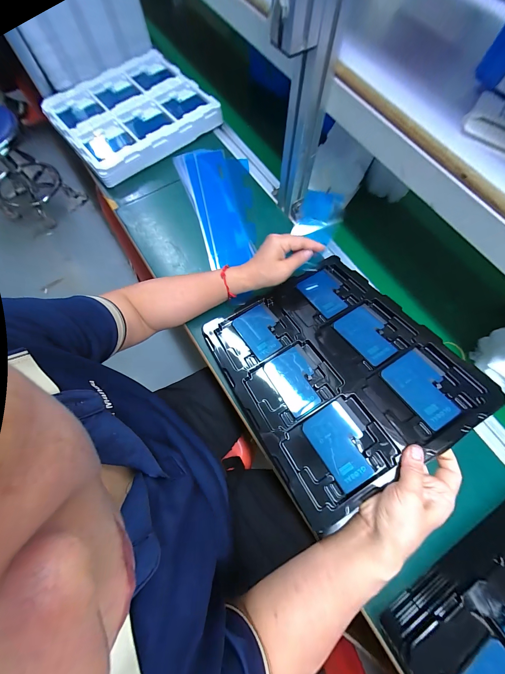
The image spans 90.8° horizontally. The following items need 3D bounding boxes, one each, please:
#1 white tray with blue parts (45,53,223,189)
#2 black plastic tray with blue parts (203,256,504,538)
[{"bbox_3d":[-0.295,-0.548,0.598,0.328,0.042,0.333,-35,76,-12],"label":"white tray with blue parts"},{"bbox_3d":[0.110,0.038,0.365,0.274,0.016,0.313,-31,60,-5],"label":"black plastic tray with blue parts"}]

